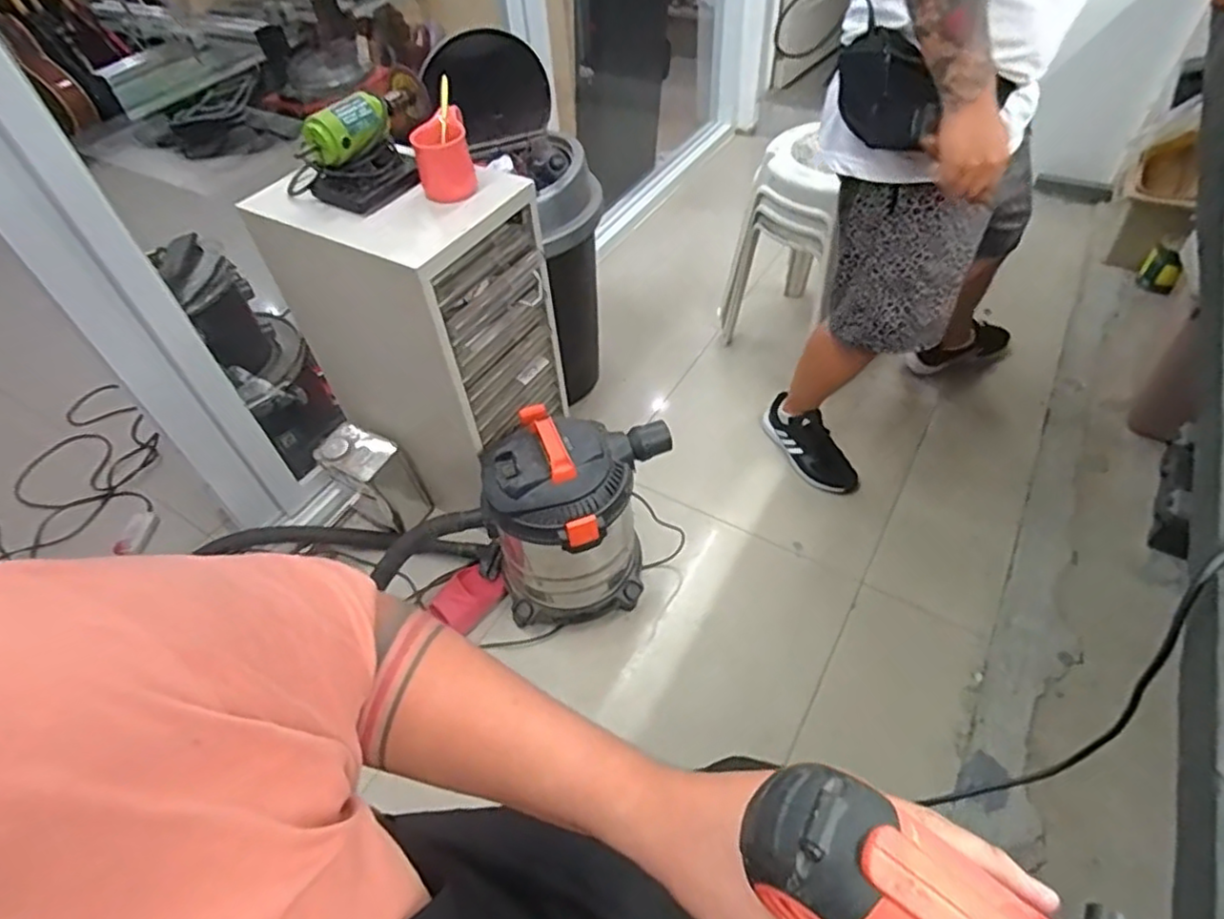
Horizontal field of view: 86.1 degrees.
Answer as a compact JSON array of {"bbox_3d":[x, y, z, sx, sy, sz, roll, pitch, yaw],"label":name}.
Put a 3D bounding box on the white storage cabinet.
[{"bbox_3d":[-0.347,-0.225,1.321,0.425,0.660,0.308,28,57,25],"label":"white storage cabinet"}]

